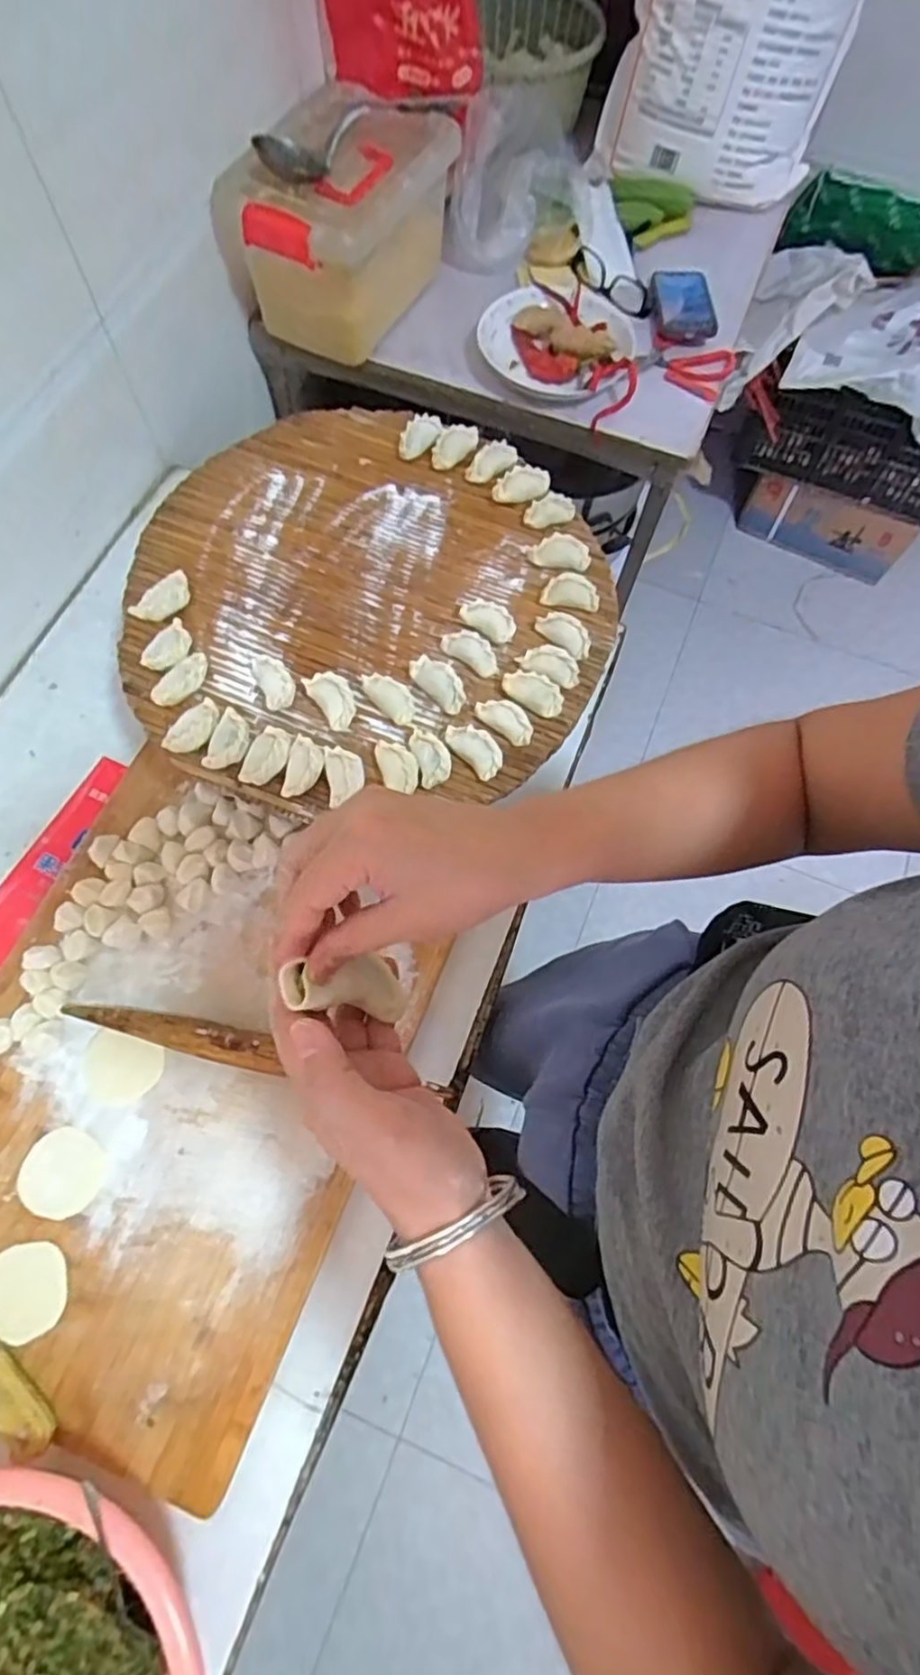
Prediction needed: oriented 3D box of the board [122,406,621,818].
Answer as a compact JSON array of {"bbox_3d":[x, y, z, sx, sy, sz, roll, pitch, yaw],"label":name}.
[{"bbox_3d":[-0.083,-0.246,0.657,0.444,0.032,0.441,-5,70,-4],"label":"board"}]

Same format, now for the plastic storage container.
[{"bbox_3d":[-0.149,-0.757,0.848,0.204,0.152,0.273,21,70,6],"label":"plastic storage container"}]

